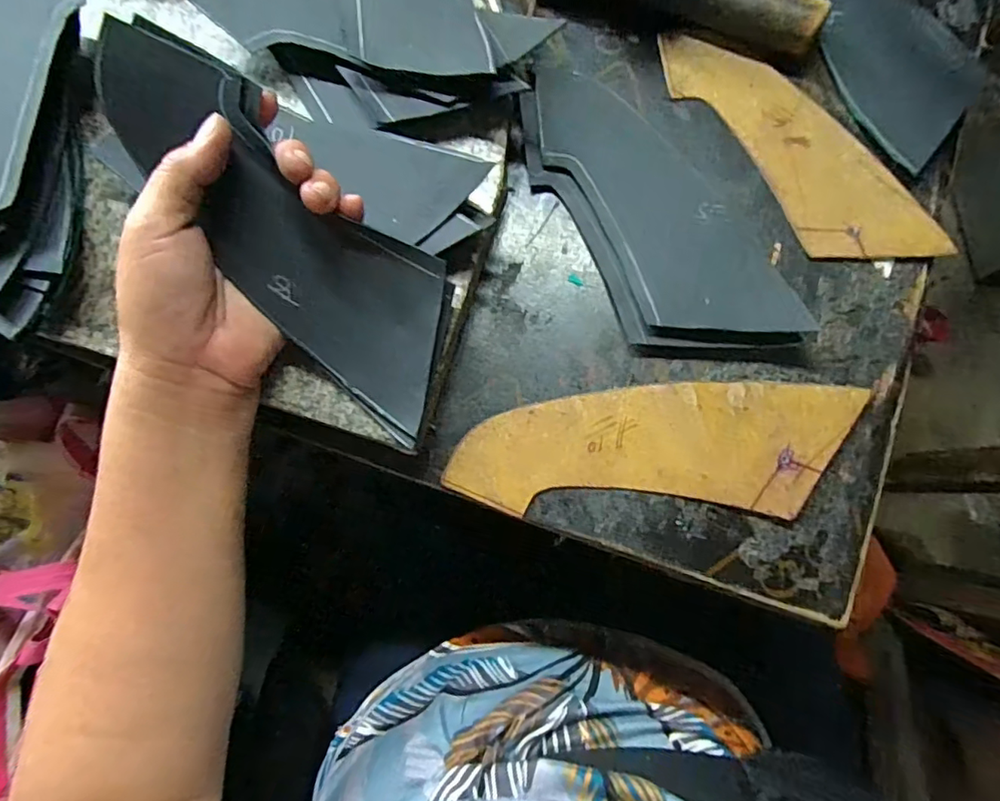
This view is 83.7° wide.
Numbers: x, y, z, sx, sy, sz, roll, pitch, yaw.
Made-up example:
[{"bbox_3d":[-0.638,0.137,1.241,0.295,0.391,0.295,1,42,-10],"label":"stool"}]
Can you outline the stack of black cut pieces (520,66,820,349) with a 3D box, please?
[{"bbox_3d":[0.080,-0.100,0.301,0.081,0.019,0.186,-27,76,-8],"label":"stack of black cut pieces"}]

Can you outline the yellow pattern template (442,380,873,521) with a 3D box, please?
[{"bbox_3d":[0.073,0.022,0.275,0.189,0.005,0.062,-1,78,6],"label":"yellow pattern template"}]

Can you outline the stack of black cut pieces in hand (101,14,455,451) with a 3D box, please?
[{"bbox_3d":[-0.091,-0.076,0.257,0.070,0.024,0.198,-43,103,-11],"label":"stack of black cut pieces in hand"}]

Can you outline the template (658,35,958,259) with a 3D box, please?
[{"bbox_3d":[0.158,-0.138,0.303,0.056,0.006,0.177,-34,77,0],"label":"template"}]

